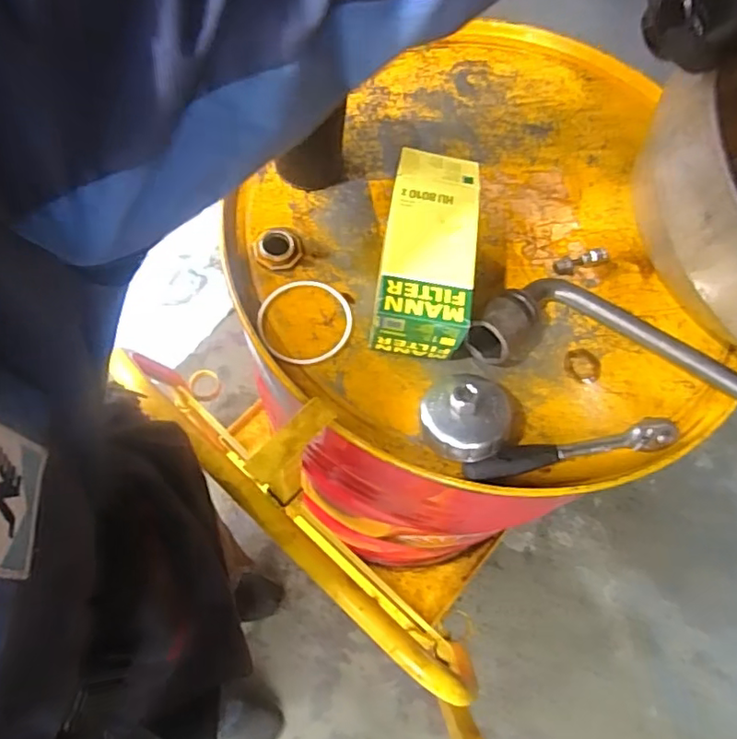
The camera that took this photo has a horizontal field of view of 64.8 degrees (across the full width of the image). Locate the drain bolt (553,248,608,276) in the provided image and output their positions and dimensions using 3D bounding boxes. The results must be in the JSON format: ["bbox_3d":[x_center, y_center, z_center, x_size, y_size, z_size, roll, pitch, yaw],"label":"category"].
[{"bbox_3d":[0.218,-0.112,0.598,0.058,0.016,0.015,-17,71,-11],"label":"drain bolt"}]

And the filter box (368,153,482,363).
[{"bbox_3d":[0.054,-0.105,0.550,0.078,0.093,0.179,9,68,-1],"label":"filter box"}]

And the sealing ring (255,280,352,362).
[{"bbox_3d":[-0.060,-0.045,0.553,0.089,0.007,0.088,3,65,-7],"label":"sealing ring"}]

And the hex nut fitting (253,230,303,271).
[{"bbox_3d":[-0.089,-0.120,0.576,0.047,0.008,0.047,-4,68,-6],"label":"hex nut fitting"}]

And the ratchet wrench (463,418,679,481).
[{"bbox_3d":[0.176,0.071,0.510,0.191,0.019,0.026,-8,69,-8],"label":"ratchet wrench"}]

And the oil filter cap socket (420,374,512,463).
[{"bbox_3d":[0.084,0.037,0.503,0.071,0.052,0.082,27,68,6],"label":"oil filter cap socket"}]

